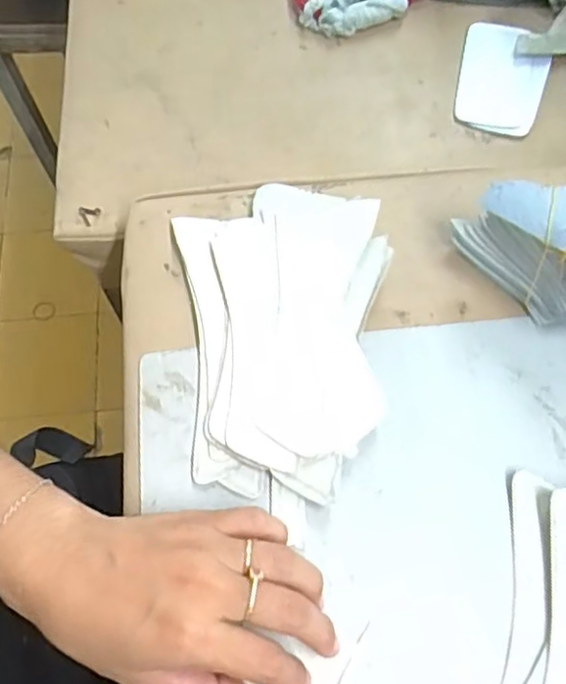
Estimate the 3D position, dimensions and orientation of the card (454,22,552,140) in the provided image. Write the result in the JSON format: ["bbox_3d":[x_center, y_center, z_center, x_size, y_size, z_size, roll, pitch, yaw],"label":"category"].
[{"bbox_3d":[0.173,-0.208,0.504,0.066,0.010,0.105,13,67,7],"label":"card"}]

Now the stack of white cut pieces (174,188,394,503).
[{"bbox_3d":[0.004,-0.007,0.375,0.118,0.025,0.185,-6,67,-2],"label":"stack of white cut pieces"}]

